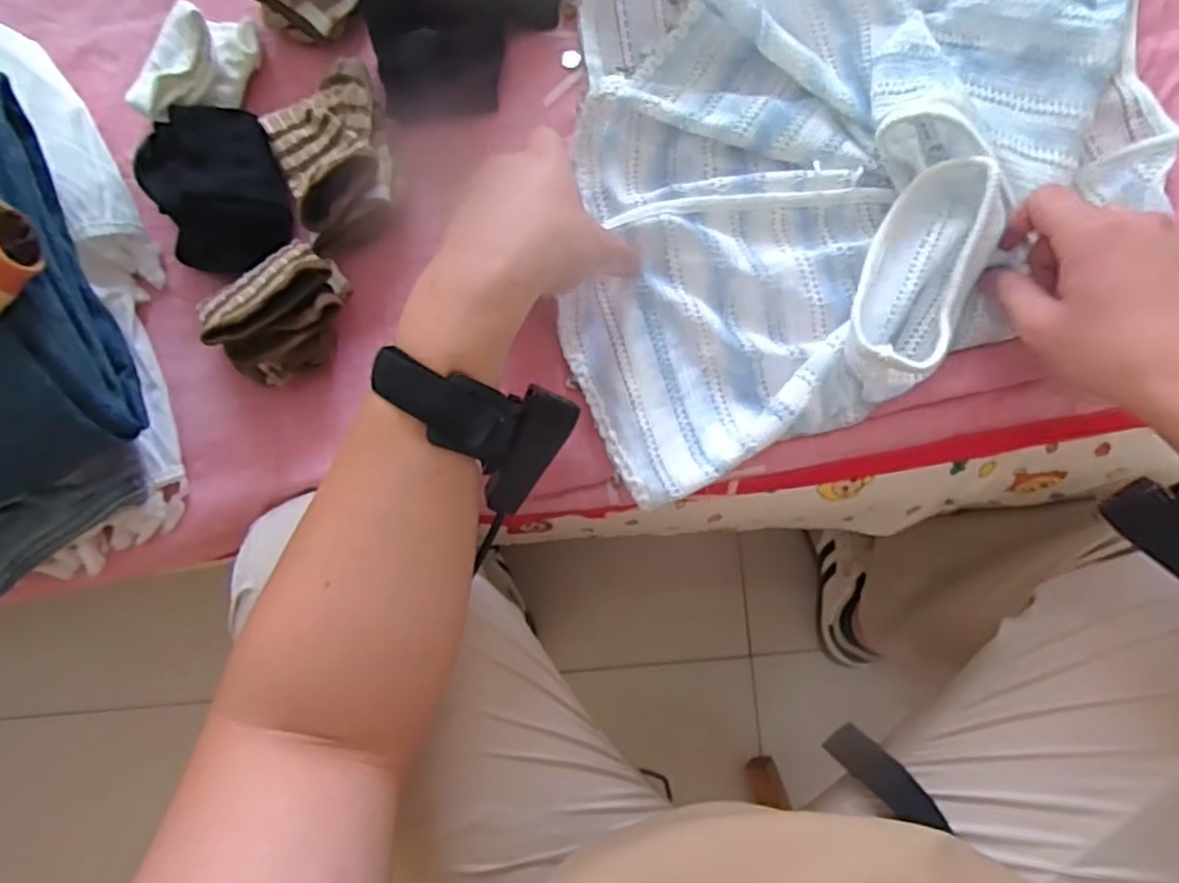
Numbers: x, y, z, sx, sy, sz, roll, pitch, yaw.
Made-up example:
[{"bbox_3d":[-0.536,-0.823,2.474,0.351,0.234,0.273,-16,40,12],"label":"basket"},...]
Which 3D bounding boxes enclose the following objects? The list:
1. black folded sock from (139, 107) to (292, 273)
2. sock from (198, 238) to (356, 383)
[{"bbox_3d":[-0.248,-0.169,0.461,0.083,0.042,0.117,-20,85,-2],"label":"black folded sock"},{"bbox_3d":[-0.194,-0.079,0.433,0.089,0.065,0.072,-43,86,-4],"label":"sock"}]

